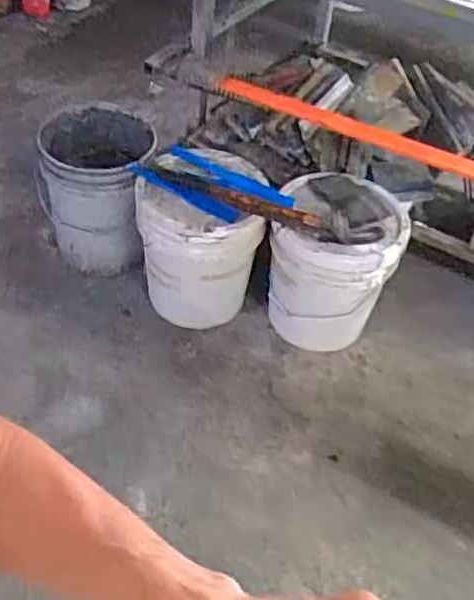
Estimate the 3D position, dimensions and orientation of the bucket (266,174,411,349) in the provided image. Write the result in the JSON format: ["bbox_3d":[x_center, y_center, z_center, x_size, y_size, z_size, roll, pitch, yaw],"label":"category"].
[{"bbox_3d":[0.239,-0.087,1.723,0.304,0.354,0.274,17,47,10],"label":"bucket"}]

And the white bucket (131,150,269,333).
[{"bbox_3d":[-0.078,-0.146,1.727,0.284,0.379,0.281,3,46,-4],"label":"white bucket"}]

